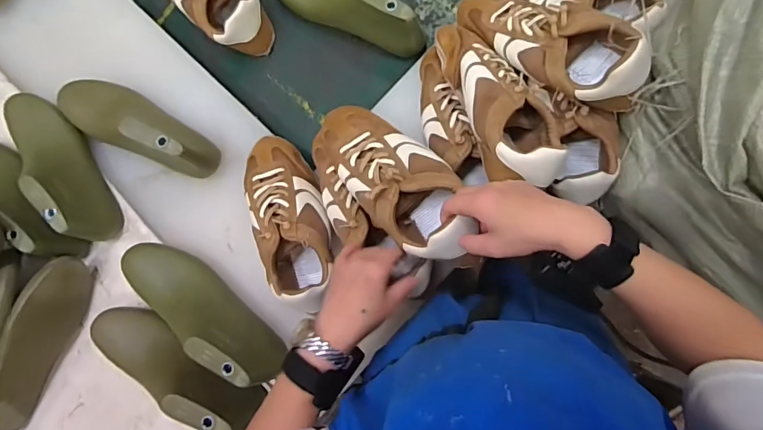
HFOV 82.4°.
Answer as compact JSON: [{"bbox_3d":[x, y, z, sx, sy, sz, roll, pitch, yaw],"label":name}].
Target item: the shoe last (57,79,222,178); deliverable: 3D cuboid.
[{"bbox_3d":[-0.361,-0.137,0.628,0.260,0.098,0.085,21,89,9],"label":"shoe last"}]

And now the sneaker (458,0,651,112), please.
[{"bbox_3d":[0.201,-0.222,0.547,0.101,0.078,0.264,-49,62,2],"label":"sneaker"}]

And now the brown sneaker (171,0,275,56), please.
[{"bbox_3d":[-0.285,-0.366,0.708,0.259,0.072,0.106,42,92,9],"label":"brown sneaker"}]

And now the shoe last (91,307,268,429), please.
[{"bbox_3d":[-0.277,0.192,0.571,0.278,0.079,0.073,23,89,25],"label":"shoe last"}]

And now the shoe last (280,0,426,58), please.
[{"bbox_3d":[-0.056,-0.322,0.663,0.264,0.095,0.074,31,91,9],"label":"shoe last"}]

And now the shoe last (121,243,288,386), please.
[{"bbox_3d":[-0.244,0.126,0.584,0.281,0.094,0.078,33,91,24],"label":"shoe last"}]

